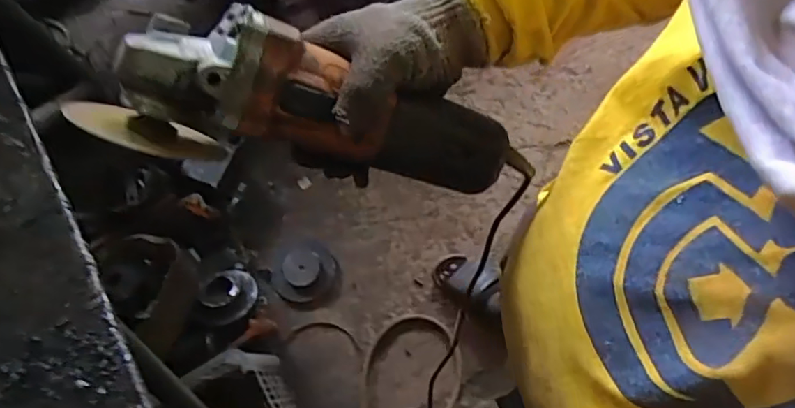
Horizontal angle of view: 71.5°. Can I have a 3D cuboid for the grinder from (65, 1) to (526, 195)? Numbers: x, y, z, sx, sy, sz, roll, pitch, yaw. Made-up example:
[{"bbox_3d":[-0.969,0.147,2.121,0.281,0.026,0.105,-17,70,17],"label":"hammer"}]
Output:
[{"bbox_3d":[-0.043,-0.051,0.364,0.273,0.089,0.079,10,68,-31],"label":"grinder"}]

